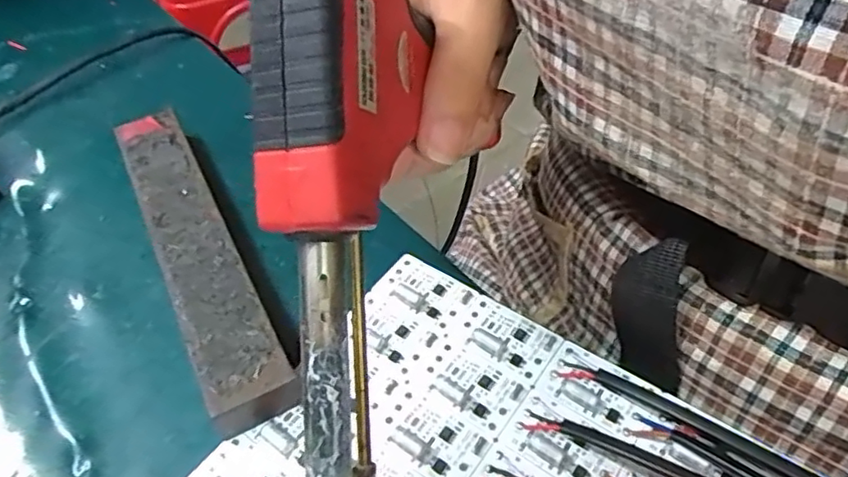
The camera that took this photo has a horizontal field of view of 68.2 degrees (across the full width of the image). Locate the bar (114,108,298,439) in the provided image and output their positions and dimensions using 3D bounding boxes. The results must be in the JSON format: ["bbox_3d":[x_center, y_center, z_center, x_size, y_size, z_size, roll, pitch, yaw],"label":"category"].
[{"bbox_3d":[-0.102,0.004,0.279,0.033,0.024,0.182,-24,50,-17],"label":"bar"}]

